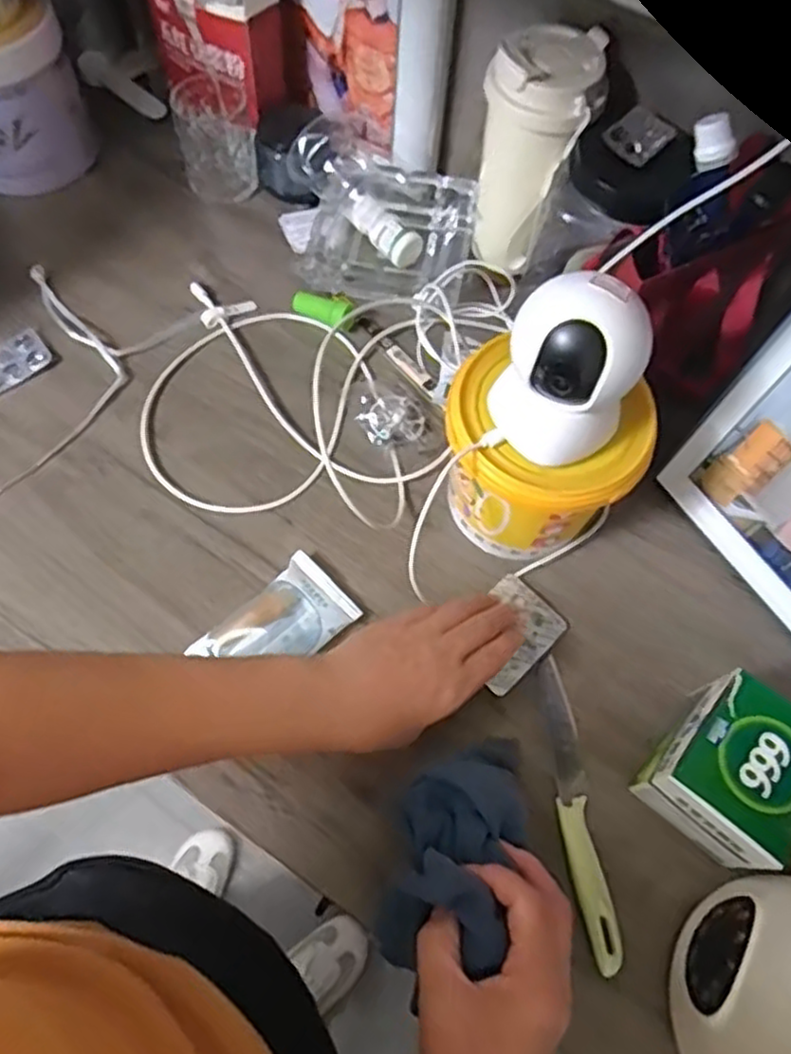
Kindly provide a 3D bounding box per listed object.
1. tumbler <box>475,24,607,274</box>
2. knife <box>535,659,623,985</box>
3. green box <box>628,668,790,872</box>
[{"bbox_3d":[0.105,-0.291,0.579,0.079,0.163,0.083,1,65,-2],"label":"tumbler"},{"bbox_3d":[0.122,0.186,0.493,0.024,0.013,0.196,-4,65,-5],"label":"knife"},{"bbox_3d":[0.215,0.155,0.457,0.091,0.078,0.098,35,68,13],"label":"green box"}]

